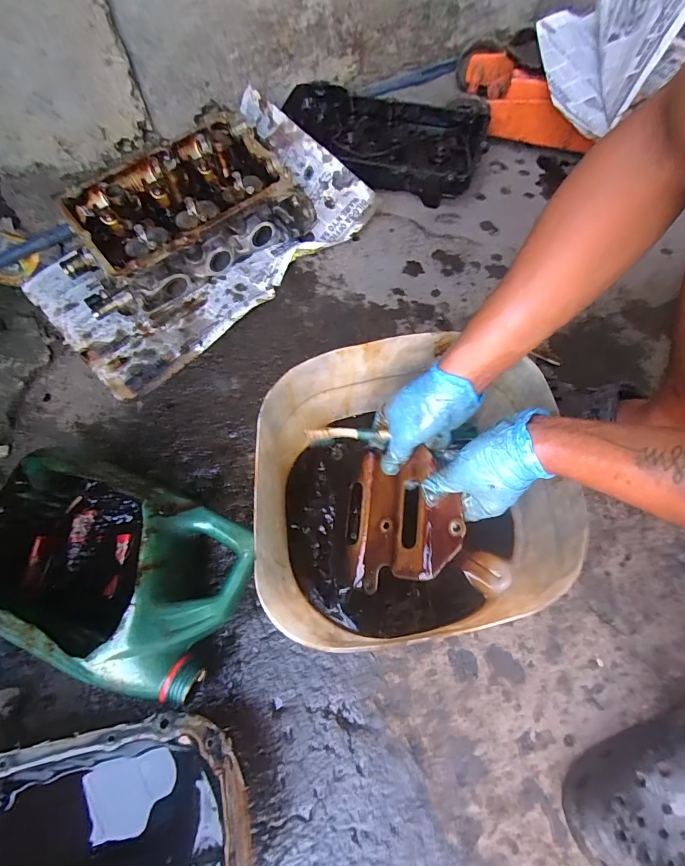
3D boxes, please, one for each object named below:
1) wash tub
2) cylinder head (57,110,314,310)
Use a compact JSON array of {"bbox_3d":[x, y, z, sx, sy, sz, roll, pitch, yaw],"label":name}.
[{"bbox_3d":[0.073,0.062,0.468,0.287,0.166,0.286,0,64,0],"label":"wash tub"},{"bbox_3d":[-0.230,-0.328,0.670,0.320,0.136,0.223,-36,69,-16],"label":"cylinder head"}]

